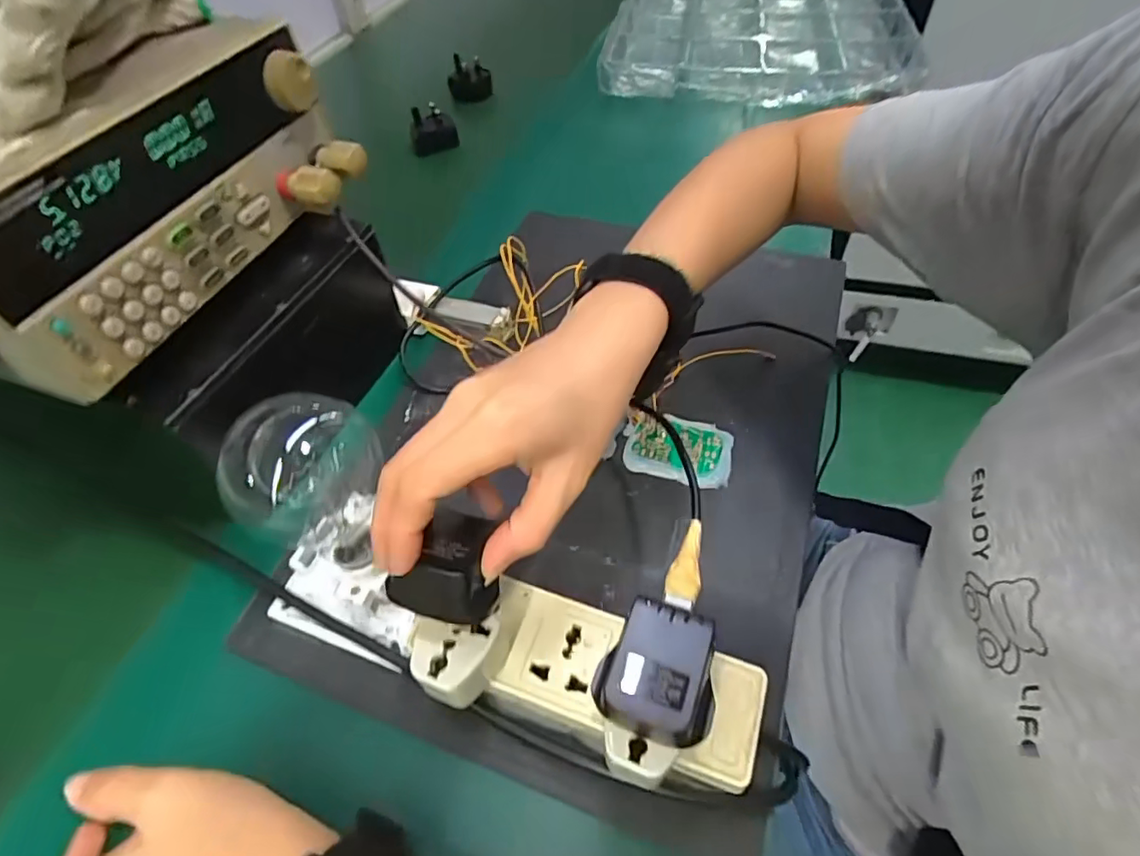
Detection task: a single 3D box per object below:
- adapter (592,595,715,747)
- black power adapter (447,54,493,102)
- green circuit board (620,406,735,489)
[{"bbox_3d":[0.035,0.097,0.229,0.045,0.023,0.050,14,54,14],"label":"adapter"},{"bbox_3d":[-0.131,-0.456,0.748,0.055,0.043,0.047,-5,52,0],"label":"black power adapter"},{"bbox_3d":[0.071,0.013,0.381,0.070,0.007,0.046,11,53,12],"label":"green circuit board"}]

